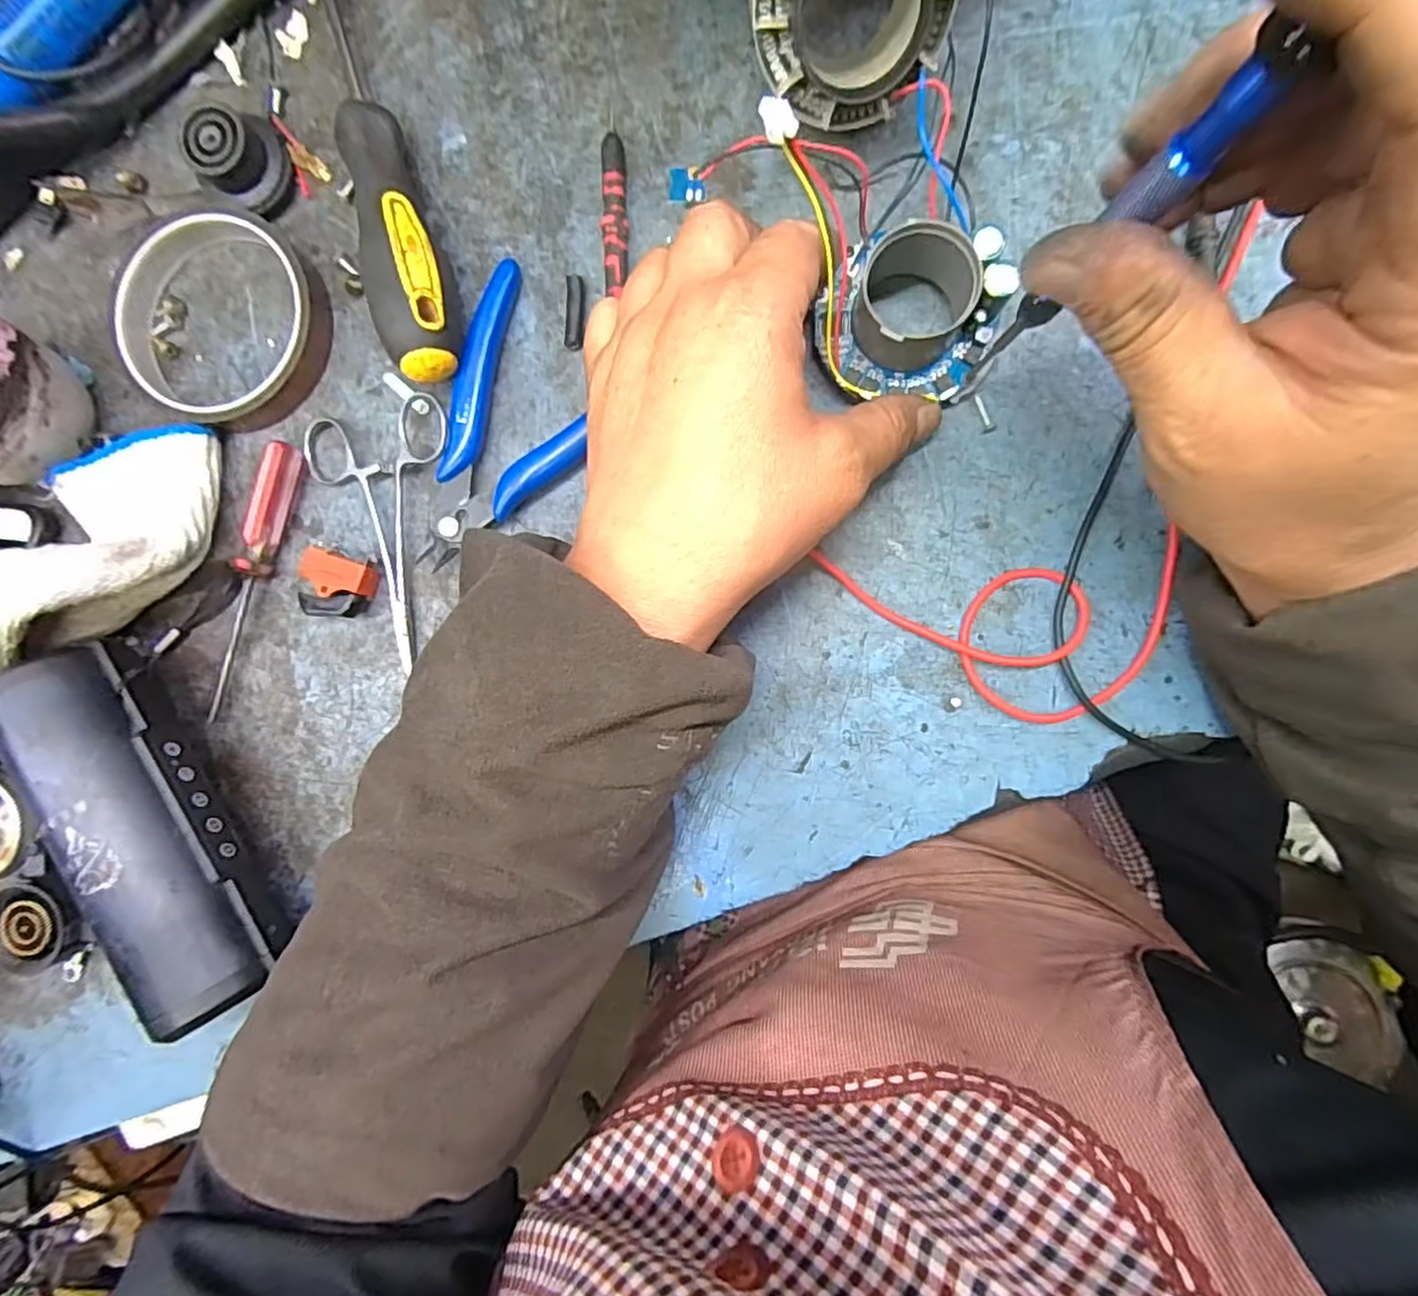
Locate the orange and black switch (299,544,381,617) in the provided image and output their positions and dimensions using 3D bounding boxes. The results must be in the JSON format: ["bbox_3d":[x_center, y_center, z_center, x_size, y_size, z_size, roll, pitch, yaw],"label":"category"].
[{"bbox_3d":[-0.155,-0.026,0.277,0.027,0.016,0.027,13,91,5],"label":"orange and black switch"}]

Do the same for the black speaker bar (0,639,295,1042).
[{"bbox_3d":[-0.218,0.072,0.265,0.052,0.054,0.148,-33,87,4],"label":"black speaker bar"}]

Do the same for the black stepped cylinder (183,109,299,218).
[{"bbox_3d":[-0.188,-0.199,0.272,0.028,0.028,0.033,44,94,4],"label":"black stepped cylinder"}]

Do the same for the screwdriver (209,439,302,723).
[{"bbox_3d":[-0.195,-0.028,0.282,0.011,0.014,0.119,19,92,5],"label":"screwdriver"}]

